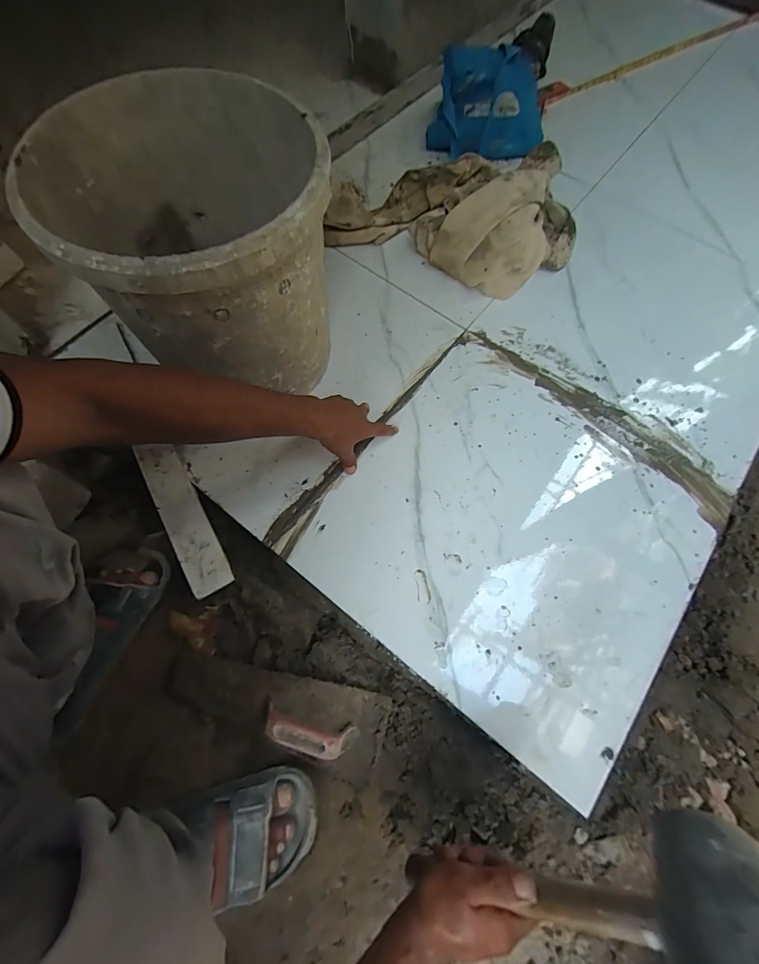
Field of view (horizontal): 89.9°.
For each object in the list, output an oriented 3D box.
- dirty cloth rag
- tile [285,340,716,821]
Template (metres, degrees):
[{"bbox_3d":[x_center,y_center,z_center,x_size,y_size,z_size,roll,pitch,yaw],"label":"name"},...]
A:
[{"bbox_3d":[0.142,-0.527,0.710,0.474,0.114,0.293,18,70,4],"label":"dirty cloth rag"},{"bbox_3d":[0.194,0.066,0.555,0.477,0.008,0.476,38,73,11],"label":"tile"}]

